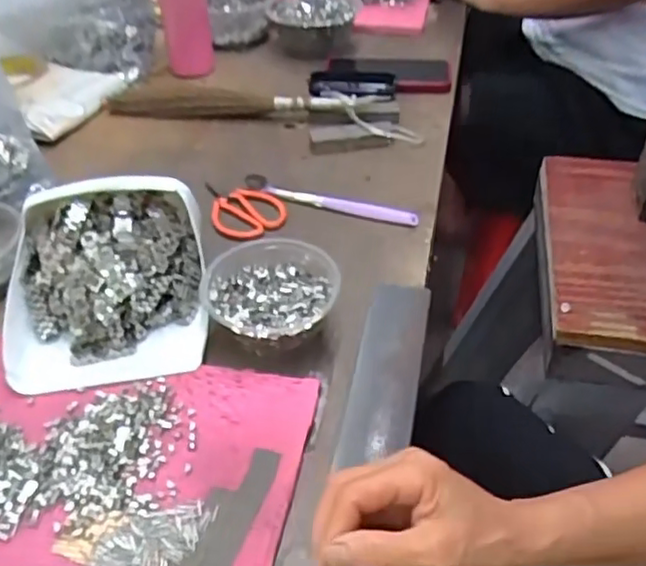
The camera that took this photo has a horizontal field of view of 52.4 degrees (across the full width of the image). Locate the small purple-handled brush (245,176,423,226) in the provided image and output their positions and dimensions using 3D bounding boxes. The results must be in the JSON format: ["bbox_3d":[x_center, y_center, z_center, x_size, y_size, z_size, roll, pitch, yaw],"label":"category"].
[{"bbox_3d":[0.005,-0.083,0.654,0.179,0.014,0.011,14,44,13],"label":"small purple-handled brush"}]

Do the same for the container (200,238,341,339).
[{"bbox_3d":[-0.042,0.012,0.516,0.100,0.046,0.093,-1,42,1],"label":"container"}]

